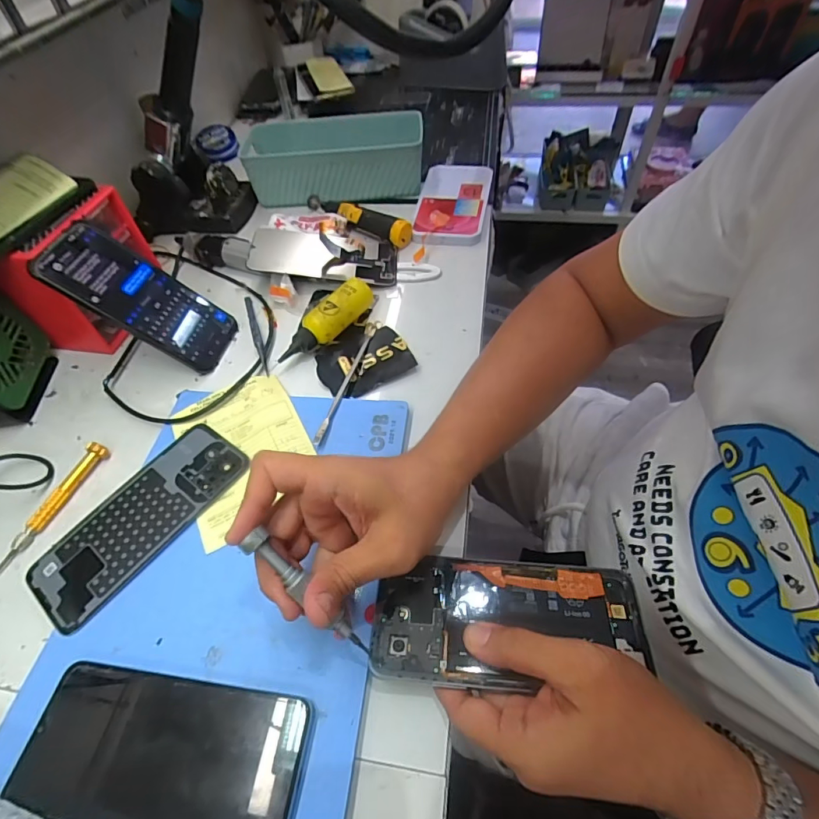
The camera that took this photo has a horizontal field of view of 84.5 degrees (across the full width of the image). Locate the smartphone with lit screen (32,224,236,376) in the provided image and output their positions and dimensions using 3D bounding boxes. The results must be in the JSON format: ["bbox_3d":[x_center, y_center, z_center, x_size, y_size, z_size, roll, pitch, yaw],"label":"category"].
[{"bbox_3d":[-0.255,-0.107,0.436,0.167,0.010,0.079,34,48,-26],"label":"smartphone with lit screen"}]

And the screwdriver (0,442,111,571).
[{"bbox_3d":[-0.293,0.077,0.369,0.011,0.018,0.114,17,55,15],"label":"screwdriver"}]

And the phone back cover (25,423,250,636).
[{"bbox_3d":[-0.211,0.082,0.357,0.080,0.006,0.168,29,59,23],"label":"phone back cover"}]

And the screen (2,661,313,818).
[{"bbox_3d":[-0.141,0.197,0.258,0.159,0.011,0.075,5,53,6],"label":"screen"}]

